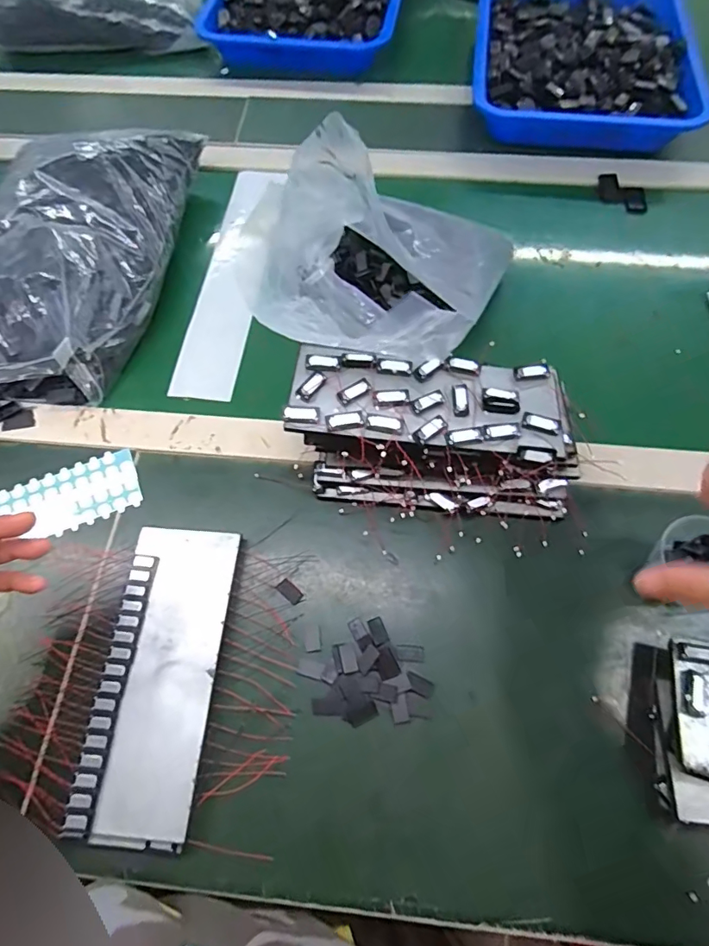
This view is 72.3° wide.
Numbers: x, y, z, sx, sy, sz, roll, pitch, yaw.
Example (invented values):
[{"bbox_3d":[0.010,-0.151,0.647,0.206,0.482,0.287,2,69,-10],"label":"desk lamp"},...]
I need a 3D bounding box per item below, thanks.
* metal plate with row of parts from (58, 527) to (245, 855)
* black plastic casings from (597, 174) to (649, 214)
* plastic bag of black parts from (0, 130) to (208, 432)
[{"bbox_3d":[-0.139,0.143,0.352,0.080,0.021,0.204,4,65,3],"label":"metal plate with row of parts"},{"bbox_3d":[0.317,-0.327,0.570,0.036,0.018,0.063,-33,69,-13],"label":"black plastic casings"},{"bbox_3d":[-0.286,-0.222,0.485,0.182,0.078,0.352,13,66,8],"label":"plastic bag of black parts"}]

